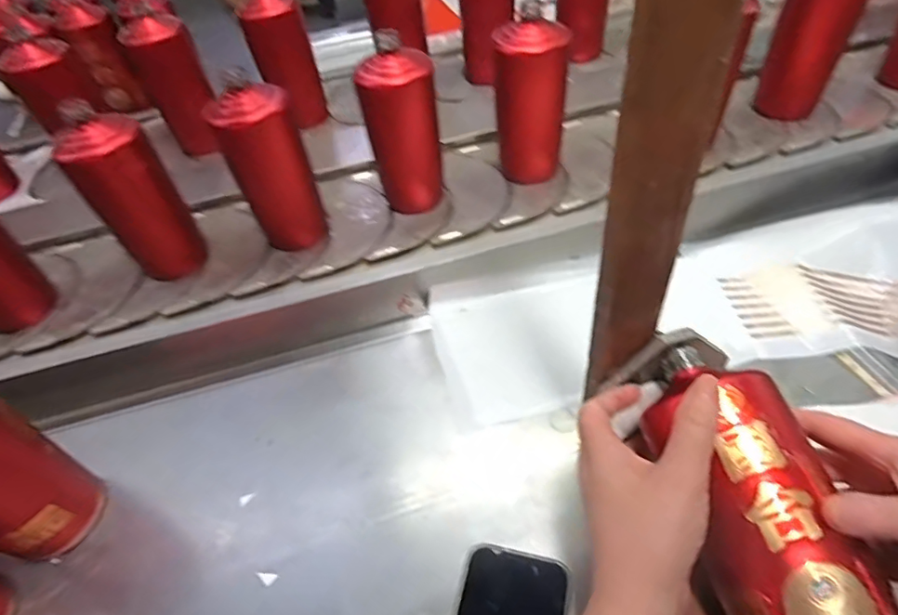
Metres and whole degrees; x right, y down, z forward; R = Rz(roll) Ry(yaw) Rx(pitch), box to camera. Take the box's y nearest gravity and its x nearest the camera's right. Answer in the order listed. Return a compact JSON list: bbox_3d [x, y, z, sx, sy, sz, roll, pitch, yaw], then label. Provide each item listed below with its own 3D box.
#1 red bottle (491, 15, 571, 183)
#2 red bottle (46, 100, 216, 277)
[{"bbox_3d":[0.093,-0.231,0.605,0.075,0.174,0.064,1,51,7],"label":"red bottle"},{"bbox_3d":[-0.323,-0.114,0.553,0.066,0.183,0.071,-3,50,3],"label":"red bottle"}]

